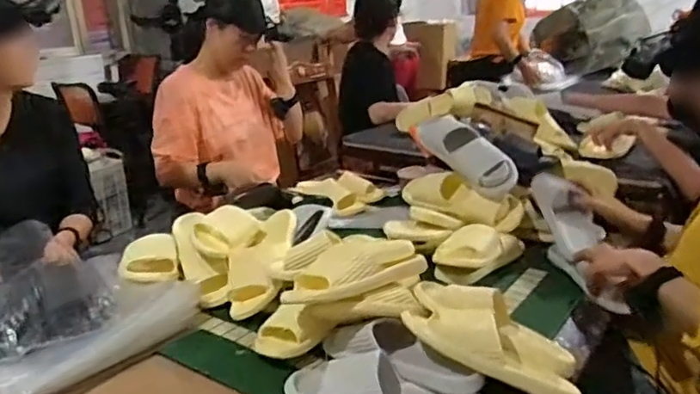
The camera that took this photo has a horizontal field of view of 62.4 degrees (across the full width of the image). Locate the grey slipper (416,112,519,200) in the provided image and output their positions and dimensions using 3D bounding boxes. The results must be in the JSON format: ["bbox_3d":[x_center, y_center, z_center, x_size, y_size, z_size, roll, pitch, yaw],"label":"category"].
[{"bbox_3d":[0.291,-0.107,1.437,0.277,0.106,0.078,39,31,10],"label":"grey slipper"}]

